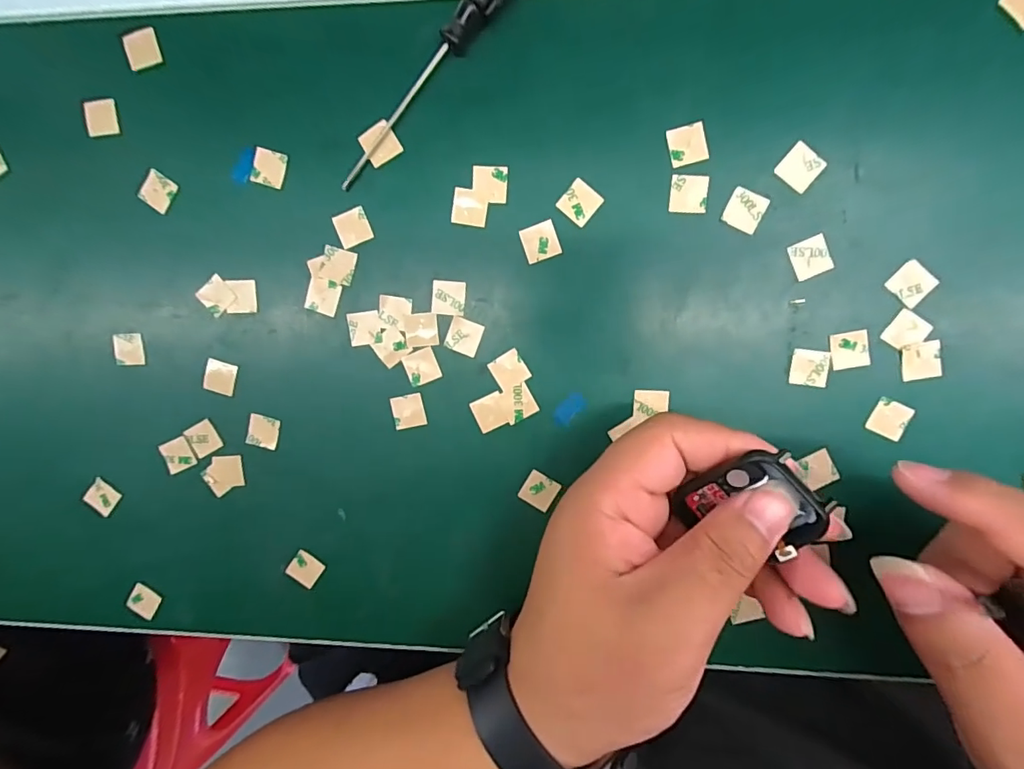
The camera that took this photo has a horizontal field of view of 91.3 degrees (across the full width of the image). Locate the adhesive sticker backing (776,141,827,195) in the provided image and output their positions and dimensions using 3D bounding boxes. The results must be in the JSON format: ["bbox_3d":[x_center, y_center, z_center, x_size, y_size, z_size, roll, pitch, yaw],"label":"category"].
[{"bbox_3d":[0.120,-0.090,0.208,0.016,0.004,0.015,39,100,-2],"label":"adhesive sticker backing"}]

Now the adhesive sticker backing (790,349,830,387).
[{"bbox_3d":[0.129,-0.007,0.217,0.015,0.004,0.015,7,98,6],"label":"adhesive sticker backing"}]

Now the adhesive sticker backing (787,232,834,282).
[{"bbox_3d":[0.127,-0.054,0.212,0.016,0.004,0.016,-23,90,8],"label":"adhesive sticker backing"}]

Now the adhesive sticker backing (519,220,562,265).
[{"bbox_3d":[0.013,-0.063,0.222,0.015,0.004,0.015,-19,98,5],"label":"adhesive sticker backing"}]

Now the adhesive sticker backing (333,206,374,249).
[{"bbox_3d":[-0.072,-0.072,0.228,0.015,0.004,0.015,-24,95,2],"label":"adhesive sticker backing"}]

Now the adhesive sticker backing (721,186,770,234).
[{"bbox_3d":[0.099,-0.074,0.212,0.015,0.004,0.016,25,100,2],"label":"adhesive sticker backing"}]

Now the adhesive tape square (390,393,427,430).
[{"bbox_3d":[-0.049,0.013,0.236,0.015,0.004,0.015,-11,95,3],"label":"adhesive tape square"}]

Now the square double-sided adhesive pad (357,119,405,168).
[{"bbox_3d":[-0.058,-0.106,0.222,0.015,0.004,0.016,-31,100,5],"label":"square double-sided adhesive pad"}]

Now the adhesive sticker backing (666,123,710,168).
[{"bbox_3d":[0.074,-0.101,0.212,0.015,0.004,0.016,-10,97,7],"label":"adhesive sticker backing"}]

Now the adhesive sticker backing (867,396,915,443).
[{"bbox_3d":[0.164,0.015,0.216,0.015,0.004,0.016,24,97,5],"label":"adhesive sticker backing"}]

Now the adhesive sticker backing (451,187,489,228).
[{"bbox_3d":[-0.019,-0.078,0.222,0.015,0.004,0.015,10,98,1],"label":"adhesive sticker backing"}]

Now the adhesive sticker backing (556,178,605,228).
[{"bbox_3d":[0.030,-0.079,0.218,0.016,0.004,0.016,41,97,-1],"label":"adhesive sticker backing"}]

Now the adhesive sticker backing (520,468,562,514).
[{"bbox_3d":[0.013,0.050,0.234,0.015,0.004,0.015,30,92,3],"label":"adhesive sticker backing"}]

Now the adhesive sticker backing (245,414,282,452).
[{"bbox_3d":[-0.121,0.023,0.243,0.015,0.004,0.015,15,94,-2],"label":"adhesive sticker backing"}]

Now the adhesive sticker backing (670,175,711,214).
[{"bbox_3d":[0.076,-0.081,0.213,0.015,0.004,0.015,5,96,6],"label":"adhesive sticker backing"}]

